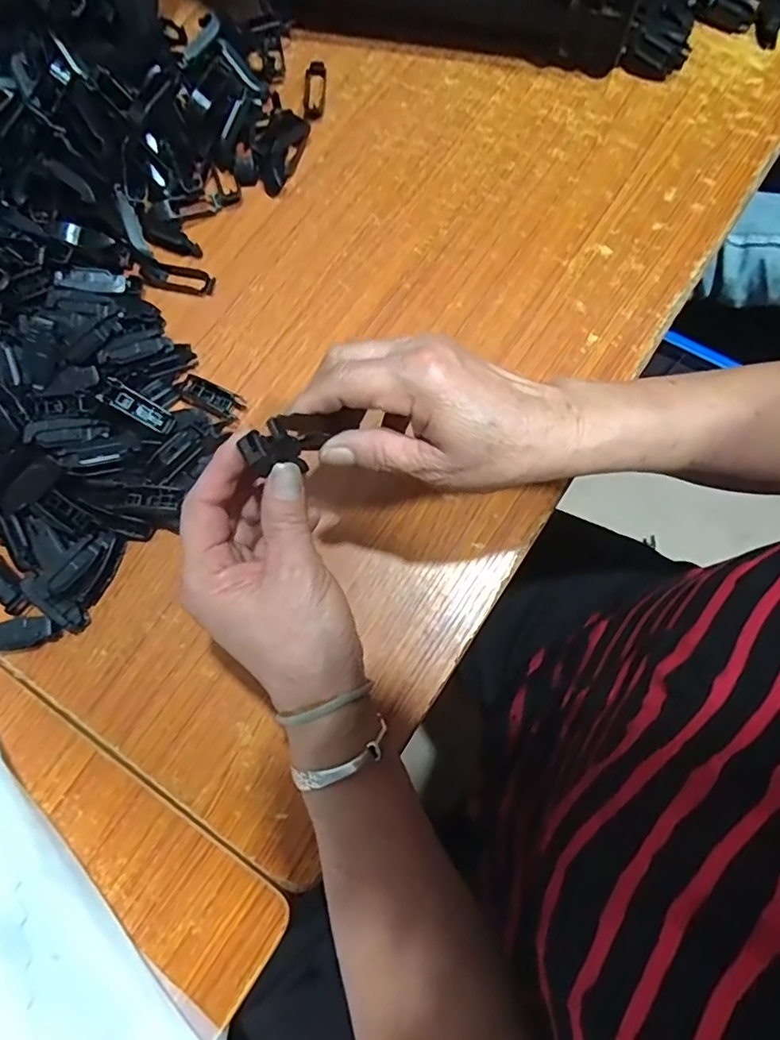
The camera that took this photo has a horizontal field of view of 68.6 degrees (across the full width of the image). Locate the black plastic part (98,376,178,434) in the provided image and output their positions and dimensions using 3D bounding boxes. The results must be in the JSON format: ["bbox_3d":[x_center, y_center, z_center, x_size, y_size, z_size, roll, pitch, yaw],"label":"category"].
[{"bbox_3d":[-0.172,-0.076,0.391,0.048,0.010,0.018,32,78,-21],"label":"black plastic part"}]

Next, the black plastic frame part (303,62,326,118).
[{"bbox_3d":[-0.064,-0.365,0.485,0.018,0.009,0.054,-2,76,1],"label":"black plastic frame part"}]

